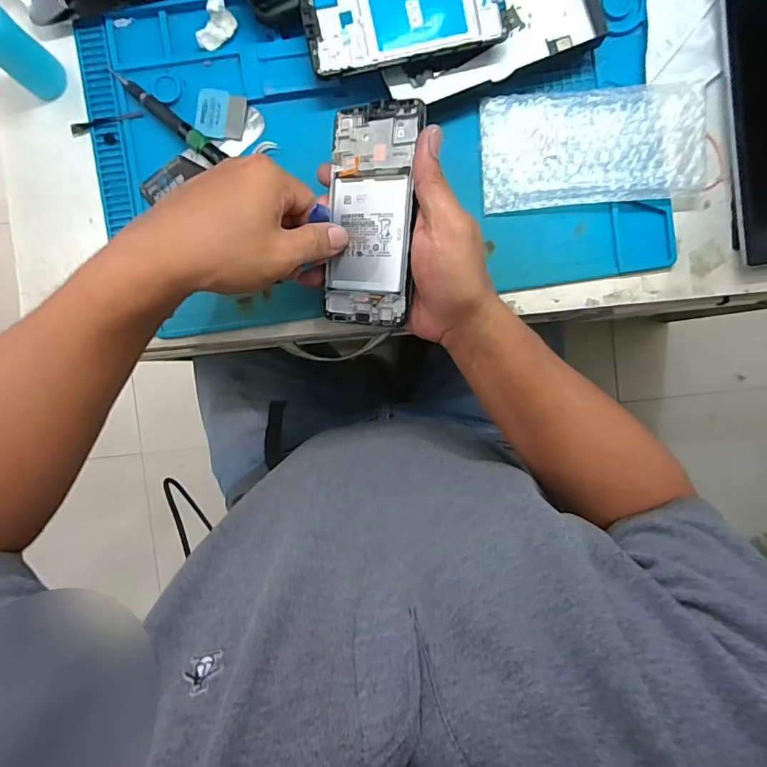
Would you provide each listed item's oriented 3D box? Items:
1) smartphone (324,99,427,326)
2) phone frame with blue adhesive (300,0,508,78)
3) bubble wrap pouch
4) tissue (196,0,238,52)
[{"bbox_3d":[-0.009,-0.123,0.336,0.070,0.006,0.155,8,100,25],"label":"smartphone"},{"bbox_3d":[0.016,-0.290,0.350,0.152,0.007,0.075,-13,93,1],"label":"phone frame with blue adhesive"},{"bbox_3d":[0.173,-0.195,0.373,0.178,0.011,0.089,-4,93,0],"label":"bubble wrap pouch"},{"bbox_3d":[-0.136,-0.293,0.368,0.021,0.015,0.038,29,93,-1],"label":"tissue"}]

